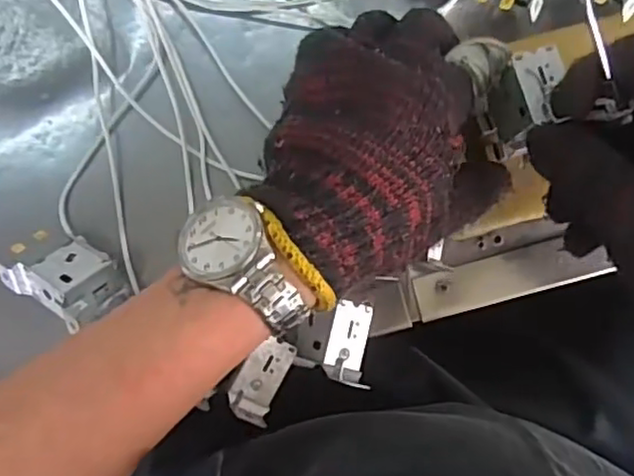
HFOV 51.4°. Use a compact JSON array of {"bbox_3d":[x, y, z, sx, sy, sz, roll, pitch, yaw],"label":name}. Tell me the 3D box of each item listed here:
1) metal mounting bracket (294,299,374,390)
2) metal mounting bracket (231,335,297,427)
[{"bbox_3d":[0.010,0.049,0.318,0.035,0.023,0.037,15,90,2],"label":"metal mounting bracket"},{"bbox_3d":[-0.024,0.068,0.314,0.022,0.012,0.039,30,86,-26],"label":"metal mounting bracket"}]

